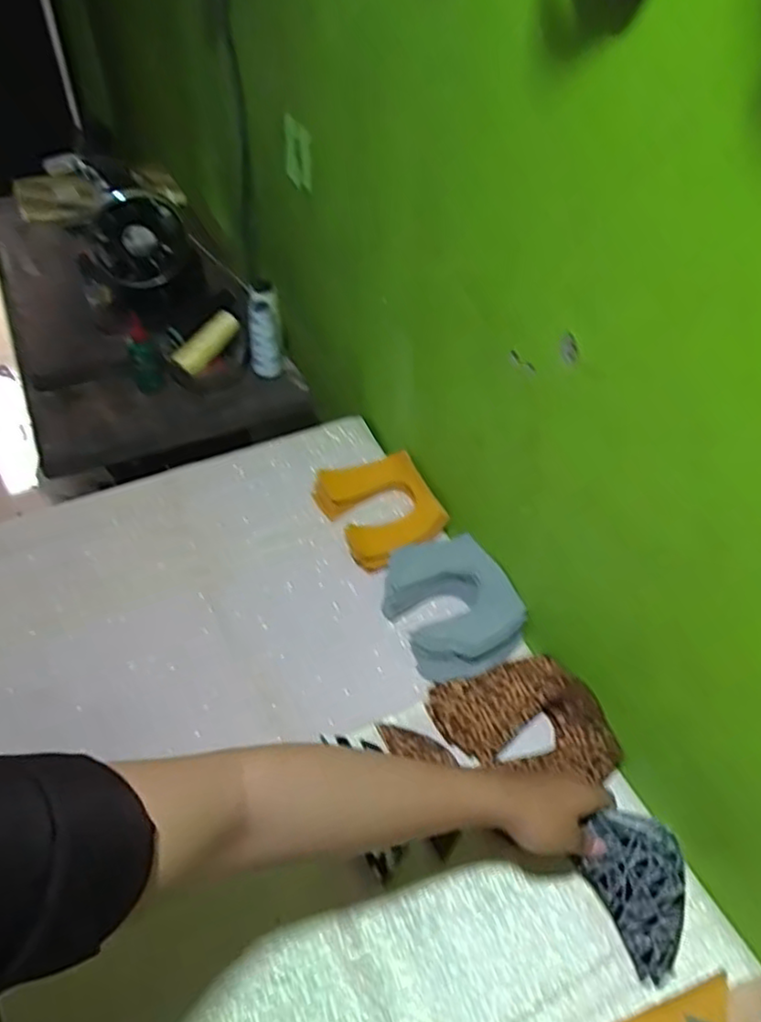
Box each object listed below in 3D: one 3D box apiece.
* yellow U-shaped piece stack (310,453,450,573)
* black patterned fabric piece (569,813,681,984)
[{"bbox_3d":[0.002,-0.009,0.846,0.128,0.021,0.154,-20,51,-20],"label":"yellow U-shaped piece stack"},{"bbox_3d":[0.210,0.298,0.541,0.074,0.012,0.116,-32,76,8],"label":"black patterned fabric piece"}]

